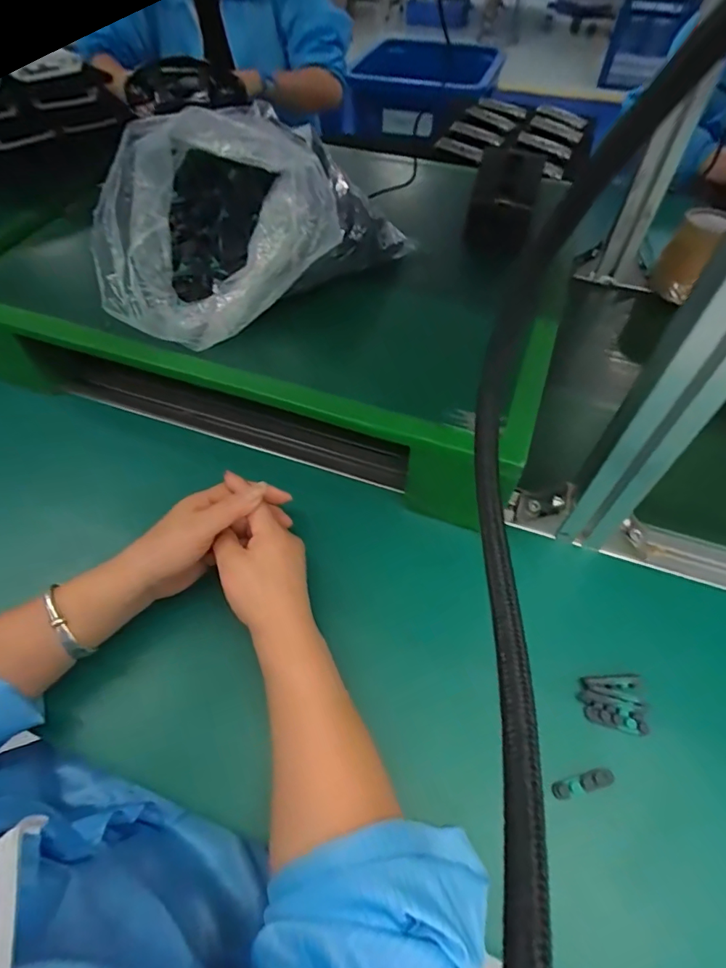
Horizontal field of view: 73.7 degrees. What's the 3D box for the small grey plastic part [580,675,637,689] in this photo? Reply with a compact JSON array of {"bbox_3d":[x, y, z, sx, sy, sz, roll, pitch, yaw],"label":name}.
[{"bbox_3d":[0.191,0.153,0.371,0.041,0.009,0.010,0,55,-2],"label":"small grey plastic part"}]

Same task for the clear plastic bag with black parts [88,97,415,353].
[{"bbox_3d":[-0.102,-0.254,0.452,0.295,0.128,0.199,-39,64,-25],"label":"clear plastic bag with black parts"}]

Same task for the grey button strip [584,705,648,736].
[{"bbox_3d":[0.186,0.173,0.356,0.041,0.009,0.013,13,56,7],"label":"grey button strip"}]

